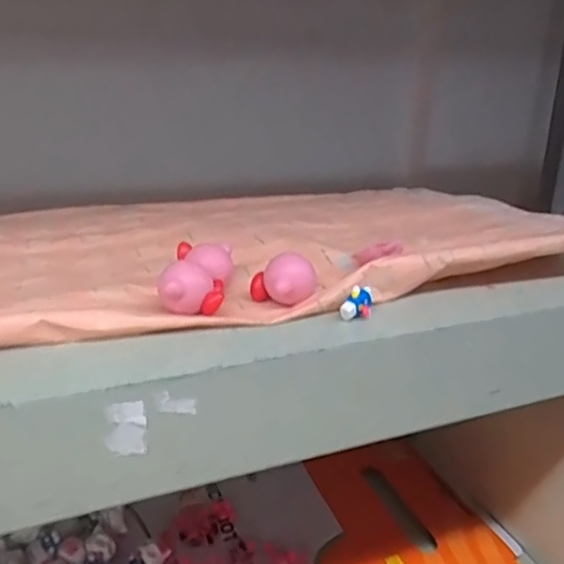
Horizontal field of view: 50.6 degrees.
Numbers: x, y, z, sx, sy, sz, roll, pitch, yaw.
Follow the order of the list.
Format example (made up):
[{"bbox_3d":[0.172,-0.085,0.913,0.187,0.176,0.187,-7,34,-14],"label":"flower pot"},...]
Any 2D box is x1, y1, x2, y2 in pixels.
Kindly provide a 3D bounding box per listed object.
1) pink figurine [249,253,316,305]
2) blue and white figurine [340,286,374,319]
[{"bbox_3d":[0.002,-0.003,0.338,0.028,0.024,0.027,-17,28,-37],"label":"pink figurine"},{"bbox_3d":[0.040,0.012,0.321,0.016,0.017,0.012,6,23,14],"label":"blue and white figurine"}]

